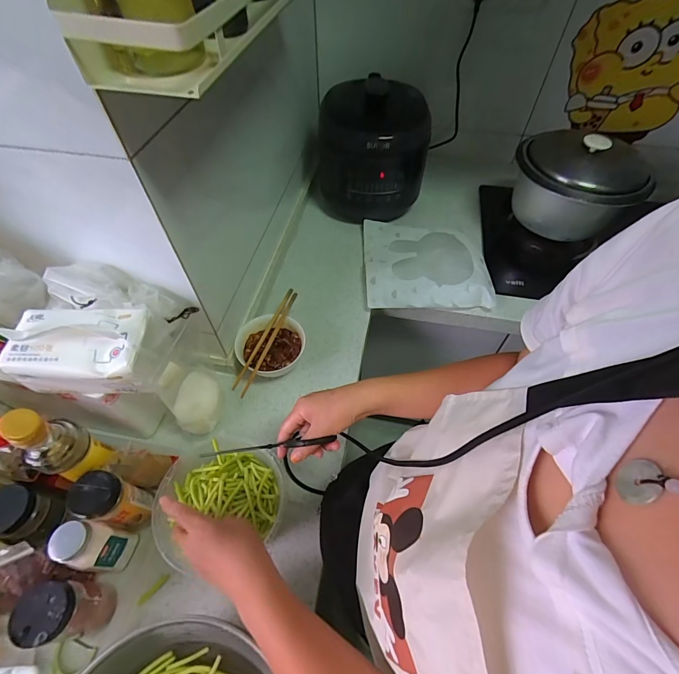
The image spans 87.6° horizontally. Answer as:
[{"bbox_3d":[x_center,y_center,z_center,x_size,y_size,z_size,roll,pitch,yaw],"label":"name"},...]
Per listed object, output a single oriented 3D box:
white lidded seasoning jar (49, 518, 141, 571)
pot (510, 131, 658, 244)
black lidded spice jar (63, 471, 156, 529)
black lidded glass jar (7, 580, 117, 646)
[{"bbox_3d":[-0.317,0.276,0.464,0.052,0.115,0.052,11,55,6],"label":"white lidded seasoning jar"},{"bbox_3d":[0.518,-0.345,0.792,0.246,0.170,0.234,26,58,17],"label":"pot"},{"bbox_3d":[-0.302,0.224,0.482,0.055,0.123,0.056,1,54,-1],"label":"black lidded spice jar"},{"bbox_3d":[-0.327,0.332,0.431,0.057,0.116,0.056,1,54,-1],"label":"black lidded glass jar"}]

